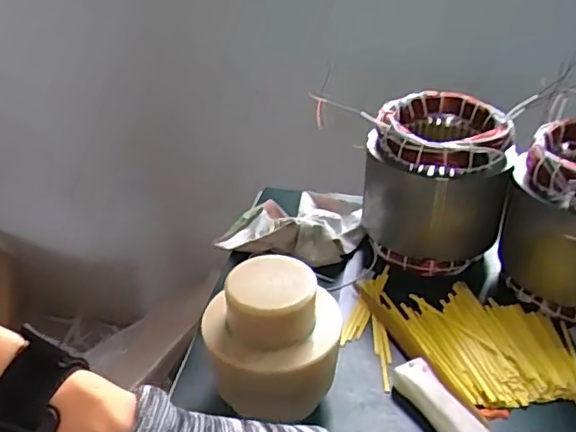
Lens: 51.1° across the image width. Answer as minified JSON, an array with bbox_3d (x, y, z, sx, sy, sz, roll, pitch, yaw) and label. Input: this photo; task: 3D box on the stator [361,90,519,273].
[{"bbox_3d":[0.165,-0.039,0.691,0.145,0.160,0.145,4,32,7],"label":"stator"}]

